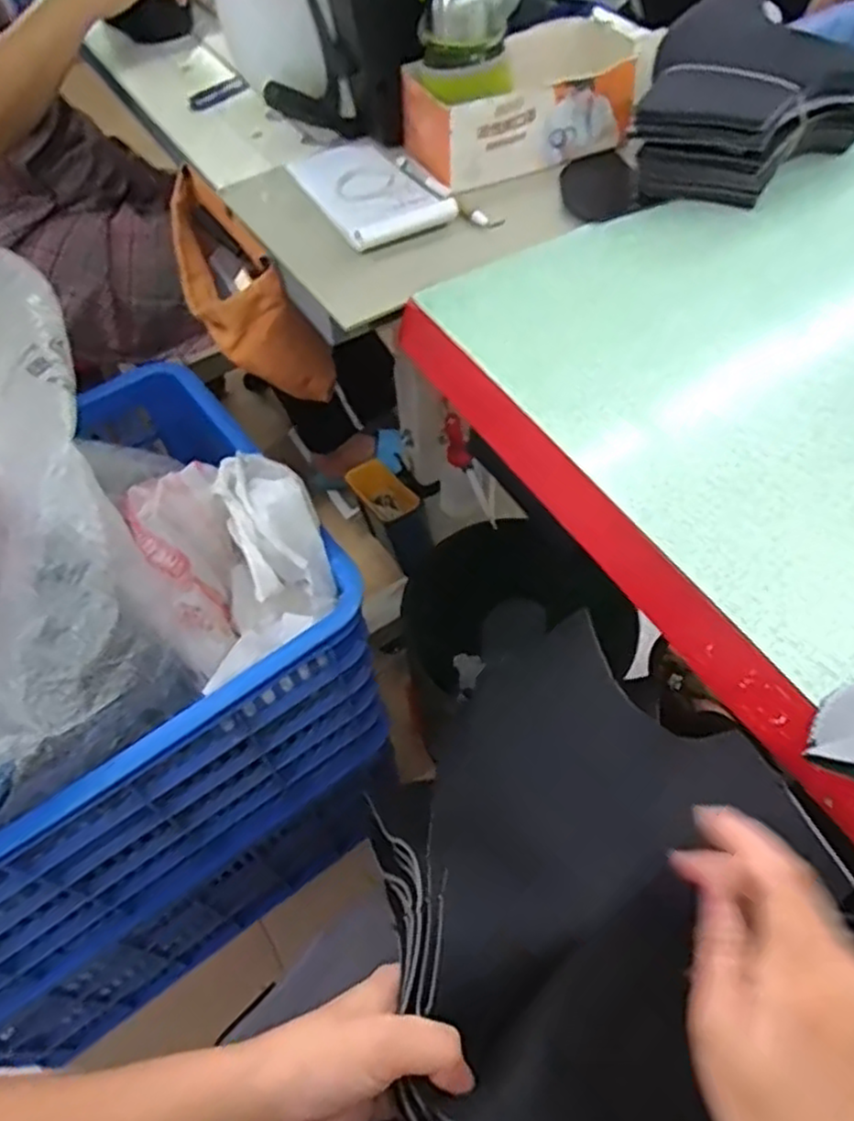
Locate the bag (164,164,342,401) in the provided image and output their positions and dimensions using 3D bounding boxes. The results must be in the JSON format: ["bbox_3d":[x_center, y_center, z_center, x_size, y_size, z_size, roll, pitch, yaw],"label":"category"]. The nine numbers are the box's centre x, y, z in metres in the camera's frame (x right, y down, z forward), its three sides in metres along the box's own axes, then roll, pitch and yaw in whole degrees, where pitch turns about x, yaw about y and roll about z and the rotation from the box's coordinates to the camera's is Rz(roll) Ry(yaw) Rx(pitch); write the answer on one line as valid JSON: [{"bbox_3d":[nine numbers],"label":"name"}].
[{"bbox_3d":[-0.189,-0.277,0.734,0.106,0.145,0.205,-23,59,-12],"label":"bag"}]

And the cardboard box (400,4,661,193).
[{"bbox_3d":[0.079,-0.414,0.656,0.185,0.076,0.116,-27,60,-15],"label":"cardboard box"}]

